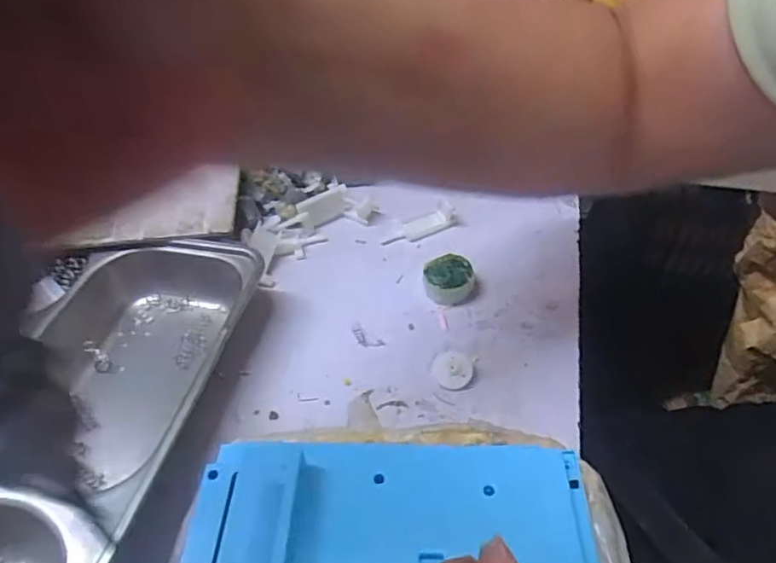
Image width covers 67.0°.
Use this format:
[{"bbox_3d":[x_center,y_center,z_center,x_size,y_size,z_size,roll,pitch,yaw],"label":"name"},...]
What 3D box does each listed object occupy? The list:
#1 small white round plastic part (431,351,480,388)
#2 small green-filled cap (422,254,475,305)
[{"bbox_3d":[0.040,0.051,0.344,0.028,0.009,0.023,-1,46,-2],"label":"small white round plastic part"},{"bbox_3d":[0.040,-0.001,0.388,0.031,0.017,0.029,0,46,0],"label":"small green-filled cap"}]

